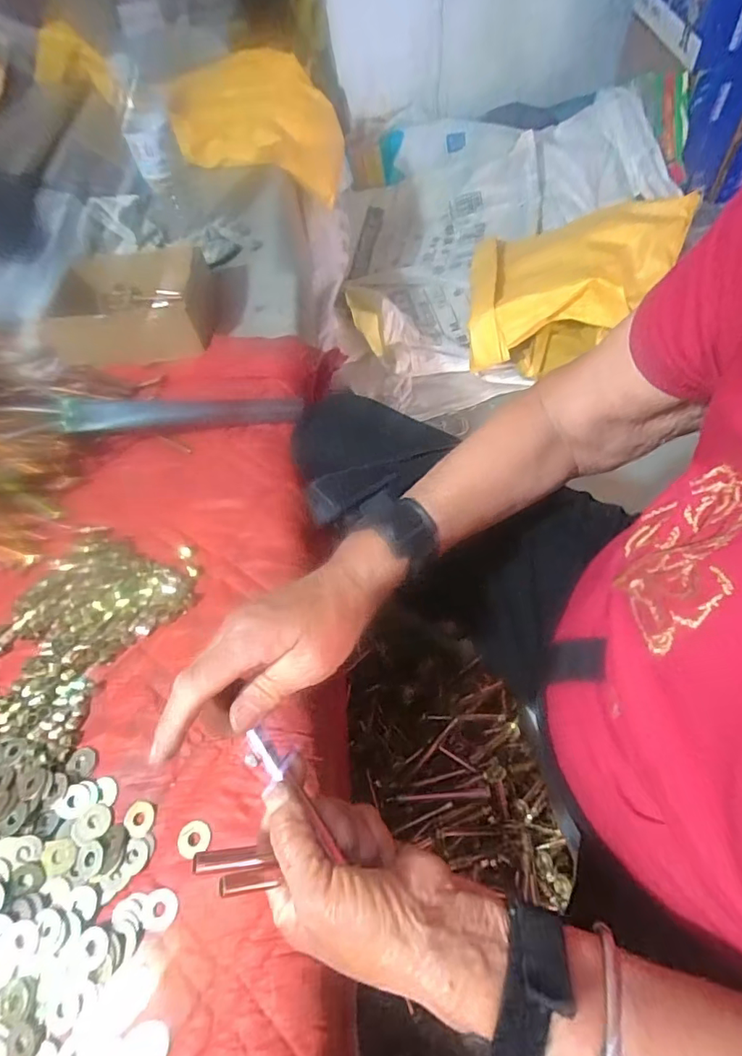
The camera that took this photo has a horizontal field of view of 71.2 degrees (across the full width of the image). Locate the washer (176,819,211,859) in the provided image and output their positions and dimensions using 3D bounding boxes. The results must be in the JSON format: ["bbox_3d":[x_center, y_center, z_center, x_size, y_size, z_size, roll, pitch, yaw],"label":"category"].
[{"bbox_3d":[-0.121,0.212,0.353,0.022,0.004,0.022,5,49,4],"label":"washer"}]

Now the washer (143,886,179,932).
[{"bbox_3d":[-0.134,0.242,0.329,0.022,0.004,0.022,-4,57,6],"label":"washer"}]

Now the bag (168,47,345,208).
[{"bbox_3d":[-0.209,-0.802,1.070,0.302,0.228,0.289,-11,57,2],"label":"bag"}]

